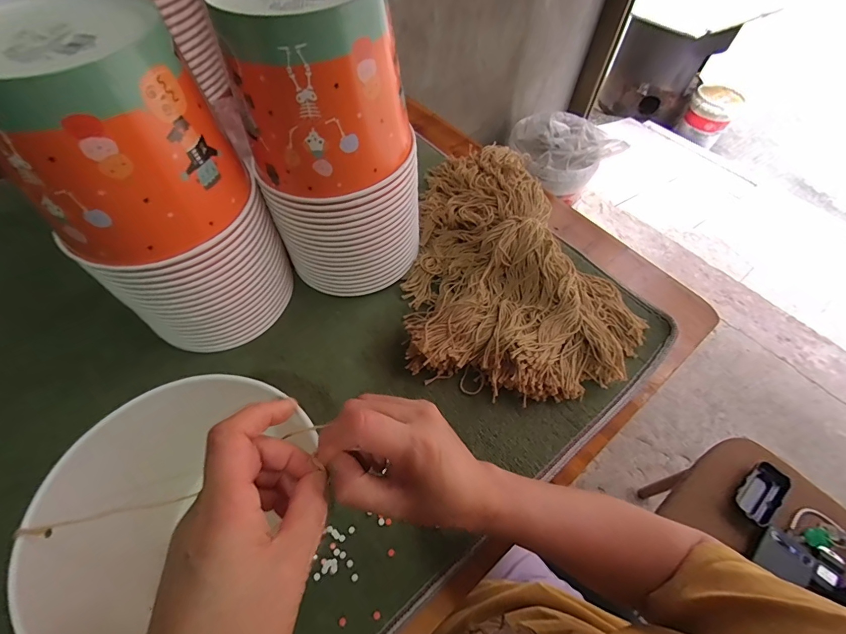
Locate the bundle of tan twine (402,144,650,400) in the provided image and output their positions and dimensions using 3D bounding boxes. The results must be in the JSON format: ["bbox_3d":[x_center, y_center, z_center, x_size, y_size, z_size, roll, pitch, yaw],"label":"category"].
[{"bbox_3d":[0.116,-0.086,0.474,0.272,0.085,0.364,1,56,-3],"label":"bundle of tan twine"}]

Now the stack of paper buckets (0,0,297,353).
[{"bbox_3d":[-0.226,-0.099,0.348,0.152,0.272,0.143,-23,60,-18],"label":"stack of paper buckets"}]

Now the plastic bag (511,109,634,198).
[{"bbox_3d":[0.455,-0.543,1.252,0.338,0.149,0.215,11,56,4],"label":"plastic bag"}]

